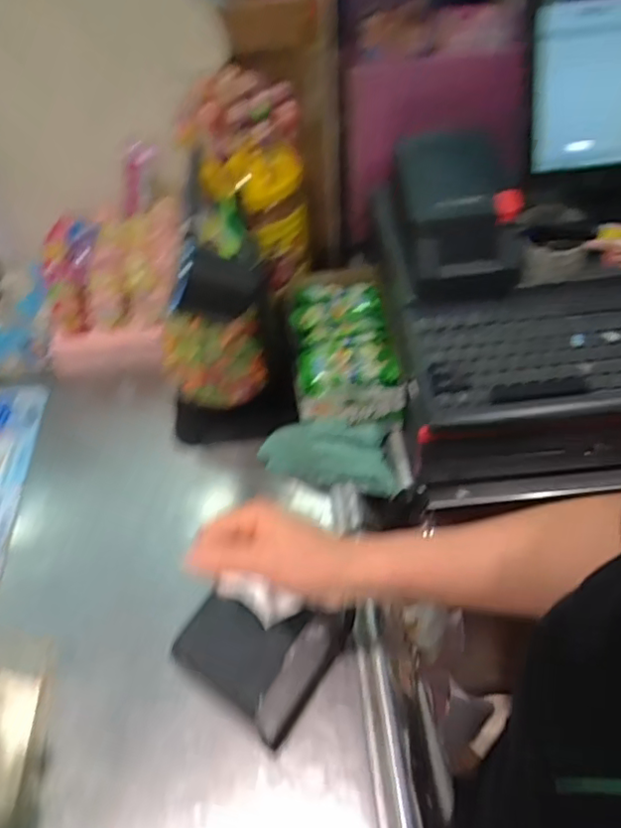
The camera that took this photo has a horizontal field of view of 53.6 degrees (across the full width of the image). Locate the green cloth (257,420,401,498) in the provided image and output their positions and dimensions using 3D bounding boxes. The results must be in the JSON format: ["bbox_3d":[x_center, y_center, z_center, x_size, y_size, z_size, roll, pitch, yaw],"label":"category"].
[{"bbox_3d":[0.018,0.049,0.737,0.160,0.059,0.082,-3,50,1],"label":"green cloth"}]

